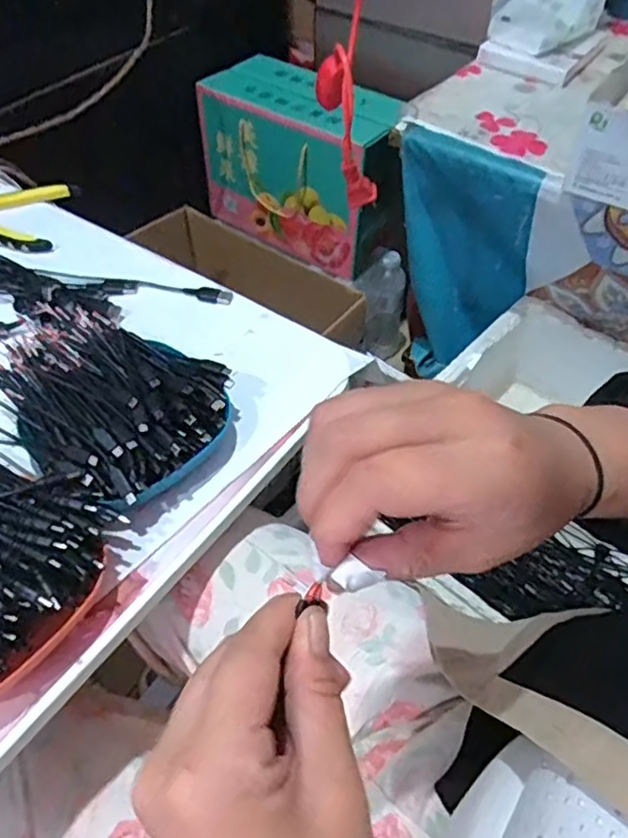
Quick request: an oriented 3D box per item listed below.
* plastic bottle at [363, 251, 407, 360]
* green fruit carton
[{"bbox_3d":[0.135,-0.203,1.192,0.070,0.200,0.061,-27,56,-21],"label":"plastic bottle"},{"bbox_3d":[-0.020,-0.431,1.084,0.330,0.250,0.150,31,56,21],"label":"green fruit carton"}]

